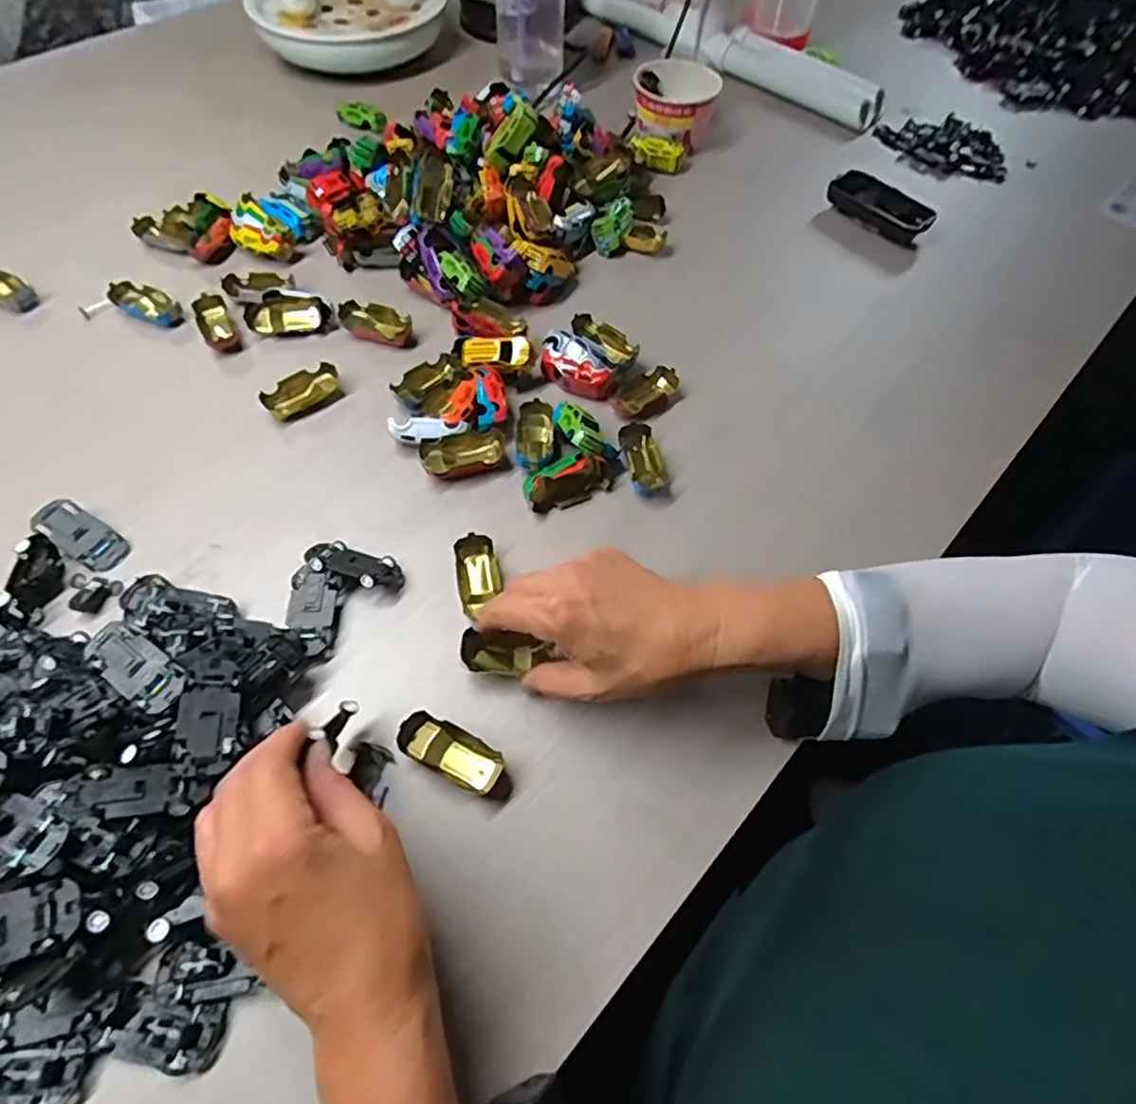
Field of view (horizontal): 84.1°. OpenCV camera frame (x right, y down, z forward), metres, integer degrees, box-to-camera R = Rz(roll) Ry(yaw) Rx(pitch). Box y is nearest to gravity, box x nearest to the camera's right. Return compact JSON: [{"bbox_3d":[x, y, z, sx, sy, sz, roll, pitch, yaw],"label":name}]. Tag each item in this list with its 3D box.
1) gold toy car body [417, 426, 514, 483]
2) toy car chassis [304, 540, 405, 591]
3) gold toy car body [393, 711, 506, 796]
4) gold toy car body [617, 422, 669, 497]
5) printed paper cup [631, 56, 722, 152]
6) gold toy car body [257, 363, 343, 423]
[{"bbox_3d":[-0.079,-0.075,0.490,0.067,0.018,0.032,-16,62,-11],"label":"gold toy car body"},{"bbox_3d":[-0.149,0.011,0.438,0.065,0.015,0.032,18,27,8],"label":"toy car chassis"},{"bbox_3d":[-0.069,0.119,0.377,0.061,0.018,0.029,25,62,12],"label":"gold toy car body"},{"bbox_3d":[0.061,-0.074,0.502,0.030,0.018,0.066,-13,61,-10],"label":"gold toy car body"},{"bbox_3d":[0.121,-0.515,0.732,0.094,0.064,0.100,1,60,-2],"label":"printed paper cup"},{"bbox_3d":[-0.221,-0.133,0.525,0.063,0.015,0.035,-30,65,-18],"label":"gold toy car body"}]

